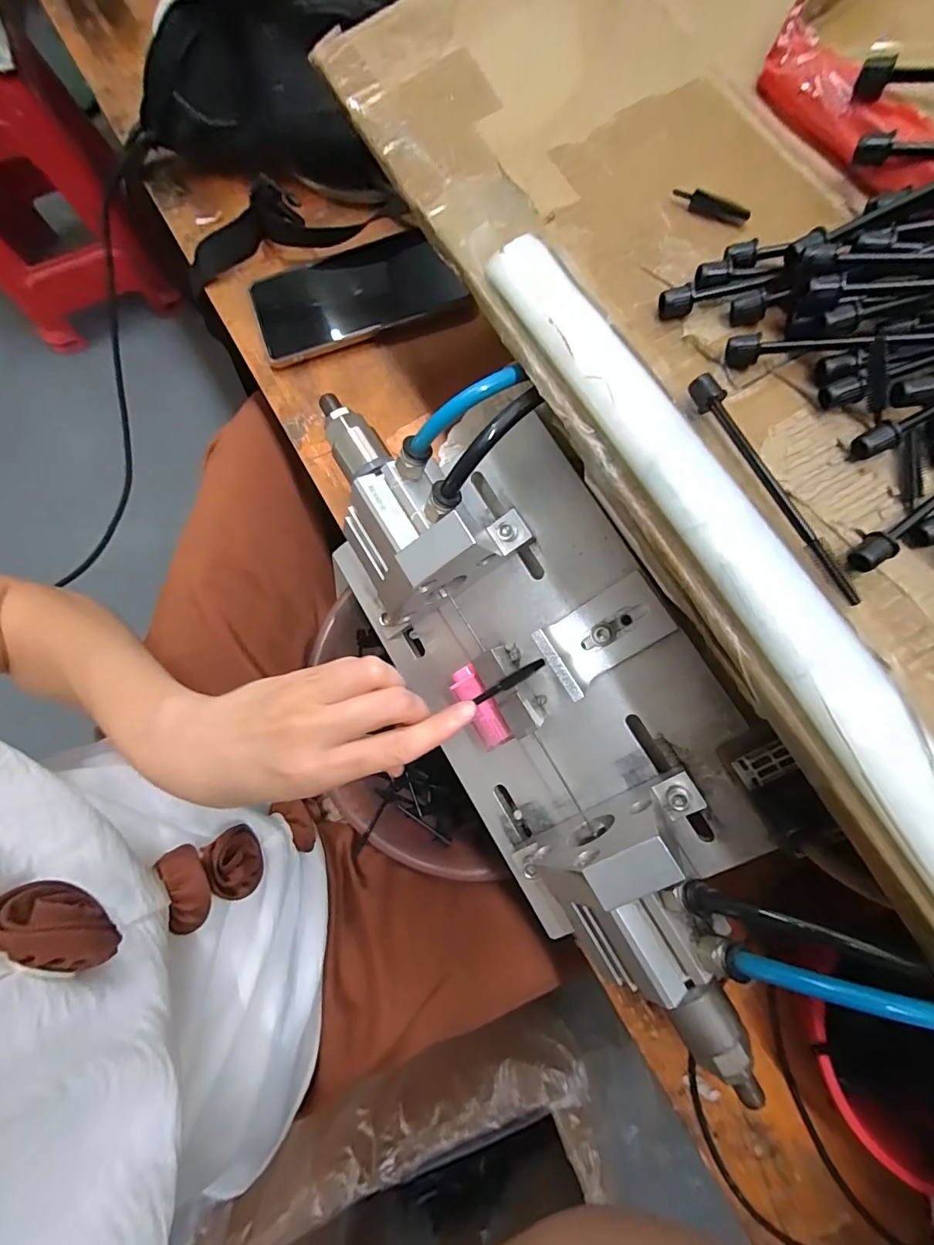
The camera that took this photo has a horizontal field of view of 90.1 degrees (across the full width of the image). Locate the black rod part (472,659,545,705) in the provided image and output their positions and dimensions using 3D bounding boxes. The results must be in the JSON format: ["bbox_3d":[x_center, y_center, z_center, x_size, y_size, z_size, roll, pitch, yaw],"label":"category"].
[{"bbox_3d":[0.021,0.030,0.235,0.041,0.004,0.006,-33,80,15],"label":"black rod part"}]

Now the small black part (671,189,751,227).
[{"bbox_3d":[0.106,-0.181,0.202,0.033,0.006,0.004,31,81,5],"label":"small black part"}]

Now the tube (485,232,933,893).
[{"bbox_3d":[0.094,-0.028,0.167,0.028,0.018,0.277,-30,81,-6],"label":"tube"}]

